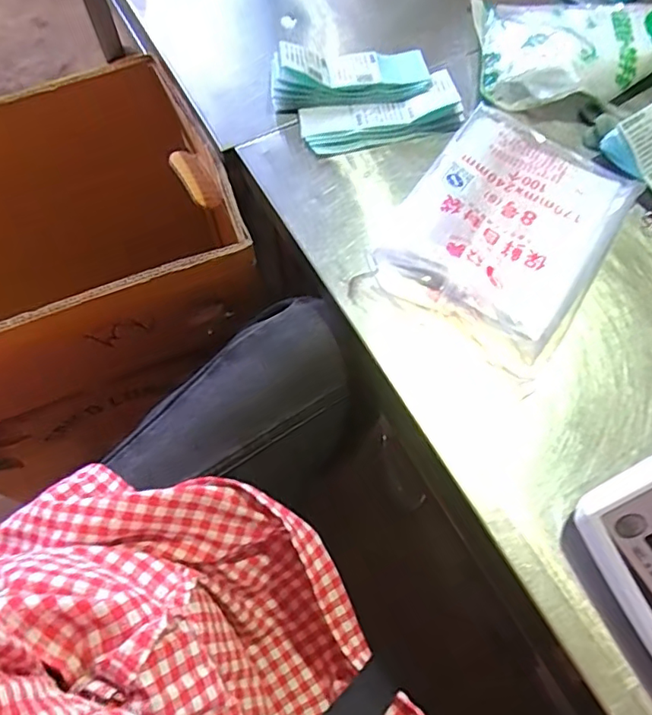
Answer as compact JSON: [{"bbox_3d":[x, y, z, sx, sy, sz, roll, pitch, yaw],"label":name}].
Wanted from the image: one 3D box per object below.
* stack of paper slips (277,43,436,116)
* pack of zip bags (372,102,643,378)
[{"bbox_3d":[0.025,-0.287,0.567,0.154,0.026,0.072,-3,66,-2],"label":"stack of paper slips"},{"bbox_3d":[0.153,-0.113,0.486,0.164,0.036,0.220,33,69,13],"label":"pack of zip bags"}]

